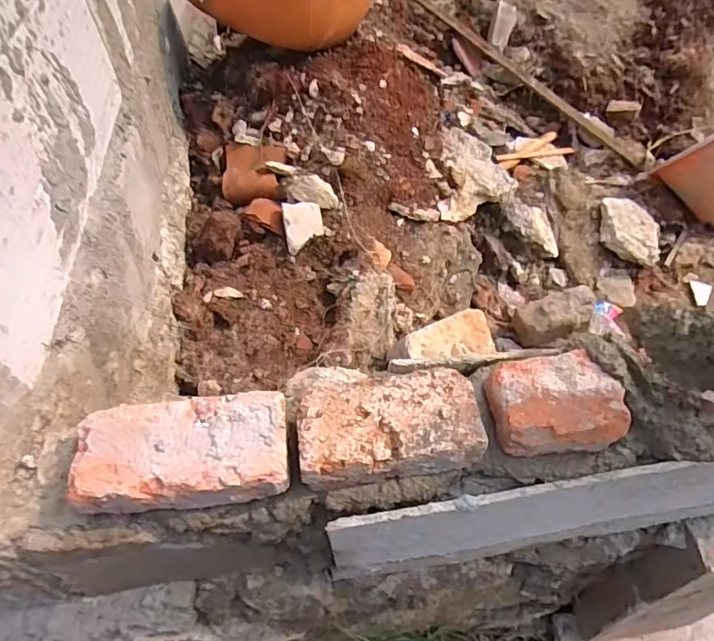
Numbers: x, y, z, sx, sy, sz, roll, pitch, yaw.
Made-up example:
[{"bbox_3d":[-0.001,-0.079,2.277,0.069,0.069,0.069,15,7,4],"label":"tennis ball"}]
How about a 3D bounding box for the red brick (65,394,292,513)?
[{"bbox_3d":[-0.144,0.110,0.439,0.167,0.038,0.082,-8,51,-3],"label":"red brick"}]

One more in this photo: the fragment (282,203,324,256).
[{"bbox_3d":[-0.104,-0.184,1.028,0.075,0.010,0.096,-9,94,-17],"label":"fragment"}]

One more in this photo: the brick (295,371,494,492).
[{"bbox_3d":[0.027,0.092,0.456,0.152,0.039,0.081,-8,51,-3],"label":"brick"}]

